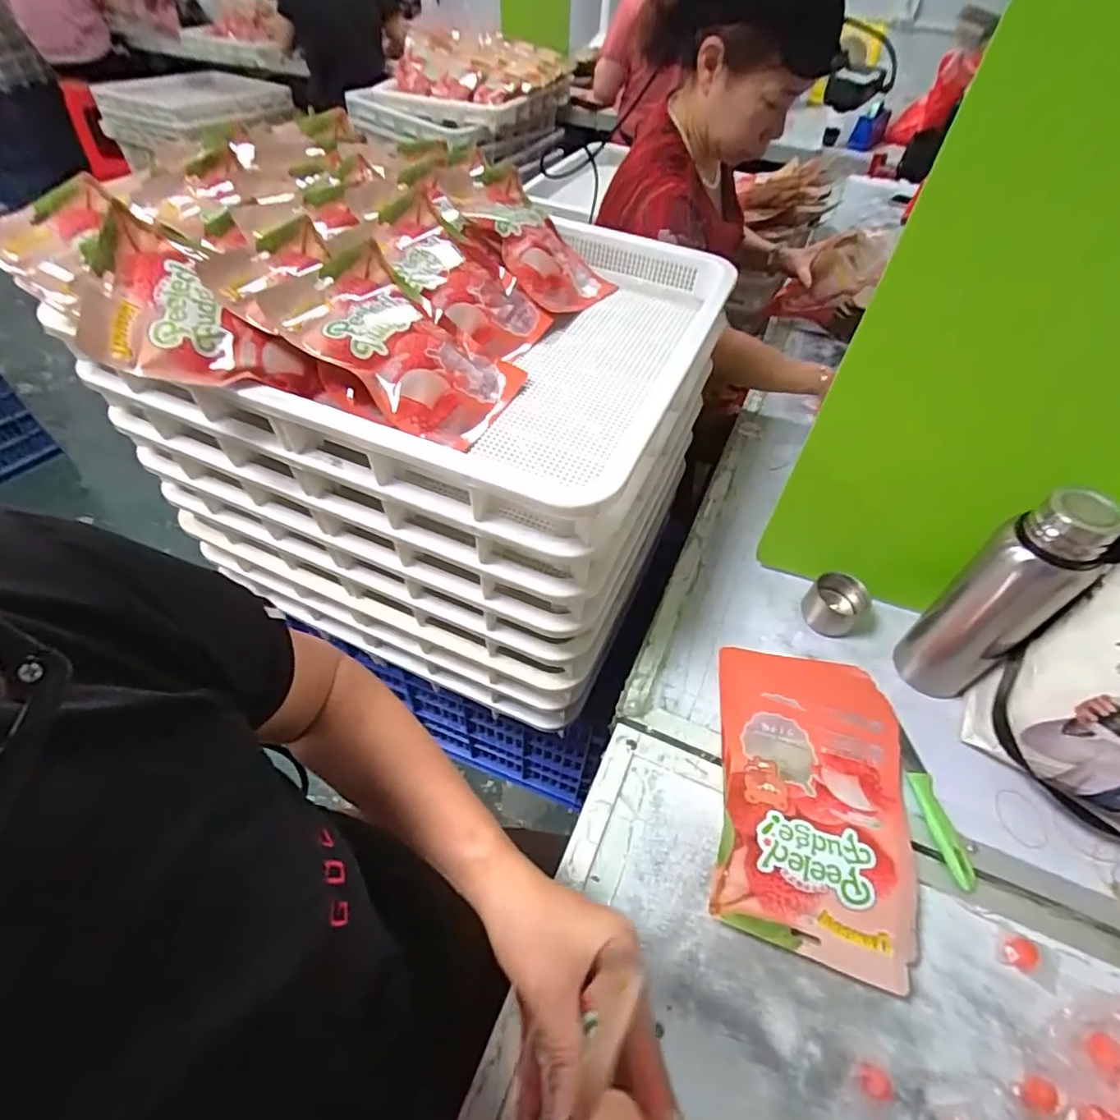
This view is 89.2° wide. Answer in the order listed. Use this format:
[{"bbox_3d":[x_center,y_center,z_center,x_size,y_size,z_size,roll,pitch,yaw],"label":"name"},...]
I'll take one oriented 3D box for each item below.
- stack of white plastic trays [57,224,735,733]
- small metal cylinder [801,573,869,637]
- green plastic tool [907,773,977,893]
[{"bbox_3d":[-0.152,-0.160,0.793,0.596,0.417,0.477,20,52,14],"label":"stack of white plastic trays"},{"bbox_3d":[0.323,0.052,0.668,0.062,0.055,0.050,36,57,25],"label":"small metal cylinder"},{"bbox_3d":[0.359,0.252,0.533,0.023,0.010,0.100,-4,50,-6],"label":"green plastic tool"}]

